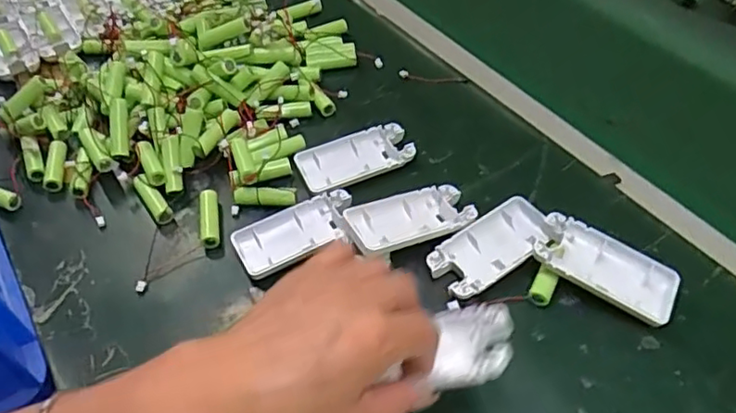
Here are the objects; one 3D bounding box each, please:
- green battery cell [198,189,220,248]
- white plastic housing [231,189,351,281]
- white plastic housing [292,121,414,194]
[{"bbox_3d":[-0.122,0.010,0.462,0.015,0.012,0.050,-11,50,-5],"label":"green battery cell"},{"bbox_3d":[-0.053,0.018,0.451,0.092,0.013,0.038,-25,53,-17],"label":"white plastic housing"},{"bbox_3d":[-0.010,-0.040,0.494,0.091,0.011,0.047,-21,52,-13],"label":"white plastic housing"}]

